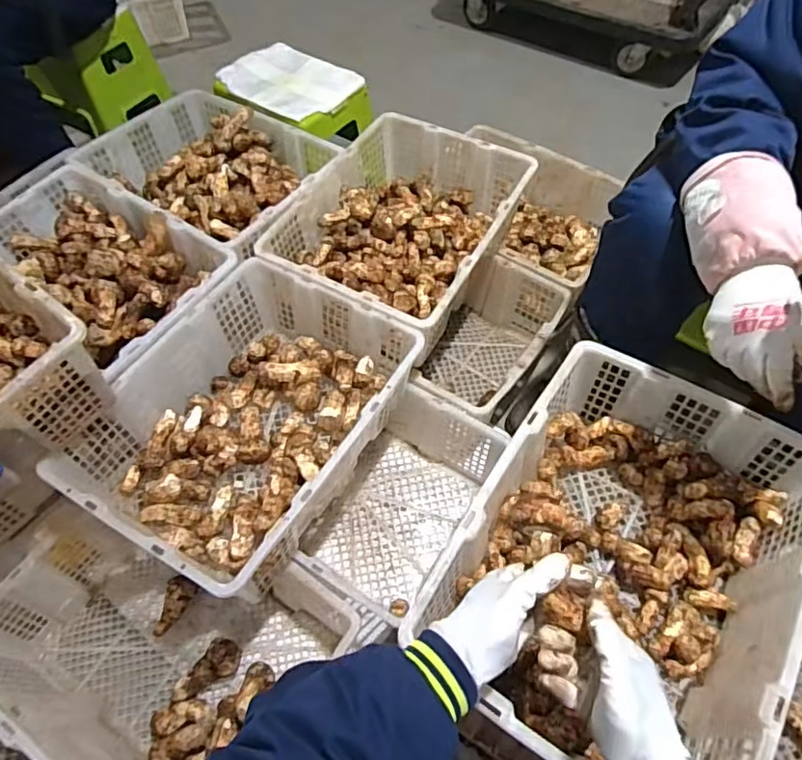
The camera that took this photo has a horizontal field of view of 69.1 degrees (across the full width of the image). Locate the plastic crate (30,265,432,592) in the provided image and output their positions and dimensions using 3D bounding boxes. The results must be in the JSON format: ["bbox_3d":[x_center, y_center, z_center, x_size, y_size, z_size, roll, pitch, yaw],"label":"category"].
[{"bbox_3d":[-0.227,0.060,0.908,0.365,0.151,0.481,28,62,20],"label":"plastic crate"}]

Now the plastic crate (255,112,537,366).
[{"bbox_3d":[0.004,-0.292,1.123,0.366,0.154,0.486,24,61,18],"label":"plastic crate"}]

